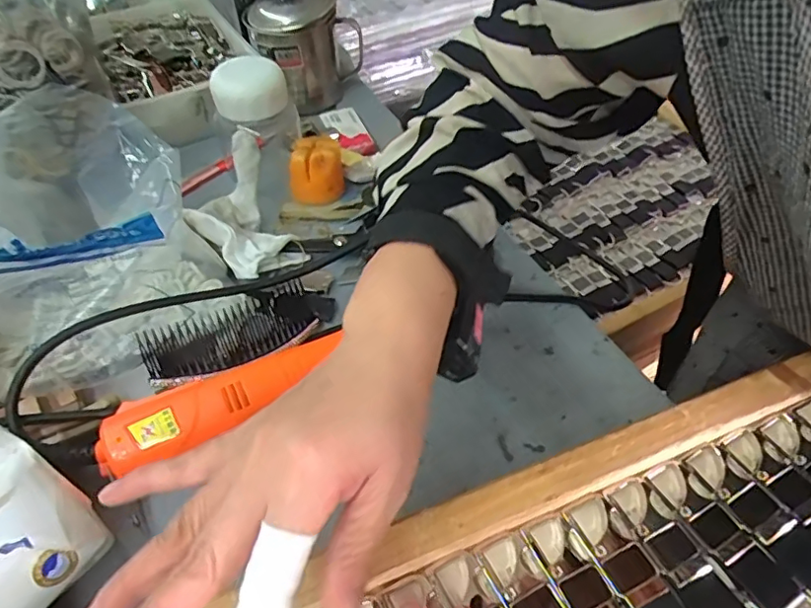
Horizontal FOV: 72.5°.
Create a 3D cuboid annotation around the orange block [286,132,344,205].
[{"bbox_3d":[-0.080,-0.118,0.495,0.047,0.051,0.050,-7,47,-5],"label":"orange block"}]

